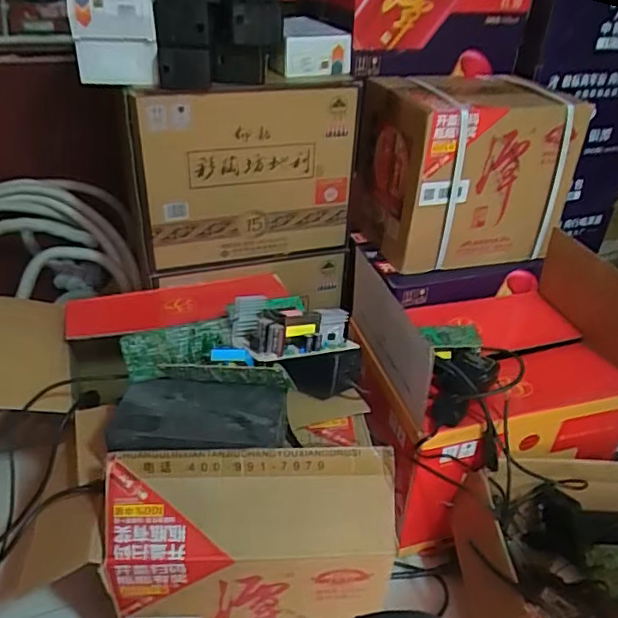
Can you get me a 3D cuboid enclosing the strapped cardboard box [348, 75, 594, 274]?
[{"bbox_3d":[0.277,-0.257,1.073,0.344,0.283,0.246,-10,36,-18],"label":"strapped cardboard box"}]

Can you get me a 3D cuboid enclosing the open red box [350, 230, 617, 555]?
[{"bbox_3d":[0.282,0.120,0.965,0.441,0.350,0.303,-7,36,-15],"label":"open red box"}]

